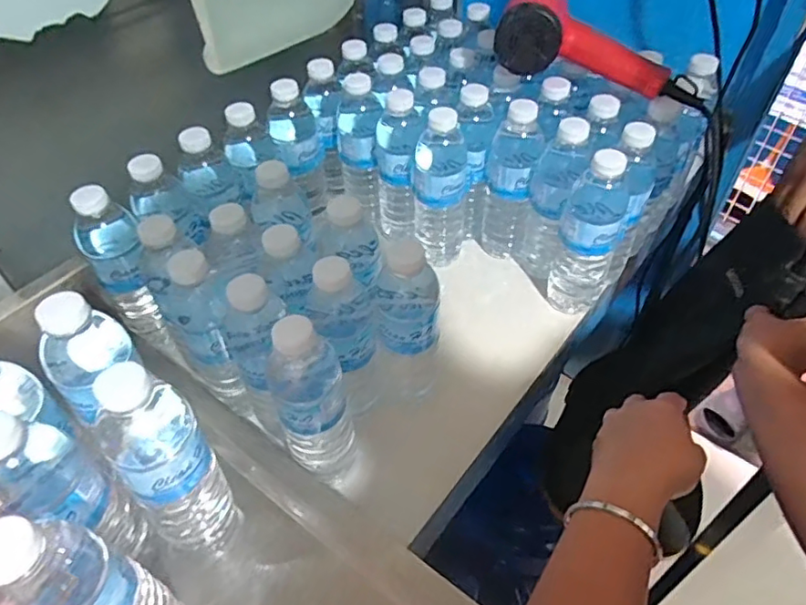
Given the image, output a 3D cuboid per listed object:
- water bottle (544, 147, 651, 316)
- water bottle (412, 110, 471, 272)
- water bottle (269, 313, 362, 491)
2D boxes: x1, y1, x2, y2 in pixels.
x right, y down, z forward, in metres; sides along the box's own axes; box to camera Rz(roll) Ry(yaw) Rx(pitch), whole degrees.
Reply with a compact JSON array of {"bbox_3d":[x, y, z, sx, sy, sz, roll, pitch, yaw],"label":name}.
[{"bbox_3d":[0.209,-0.075,0.622,0.073,0.196,0.071,17,51,16],"label":"water bottle"},{"bbox_3d":[0.047,-0.133,0.688,0.077,0.198,0.061,4,48,6],"label":"water bottle"},{"bbox_3d":[-0.075,0.080,0.471,0.060,0.162,0.053,-18,50,-13],"label":"water bottle"}]

